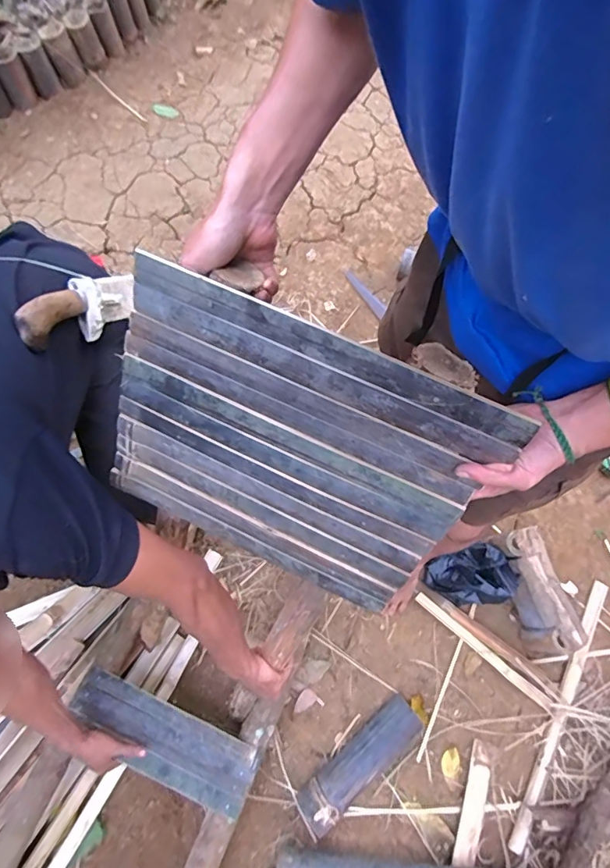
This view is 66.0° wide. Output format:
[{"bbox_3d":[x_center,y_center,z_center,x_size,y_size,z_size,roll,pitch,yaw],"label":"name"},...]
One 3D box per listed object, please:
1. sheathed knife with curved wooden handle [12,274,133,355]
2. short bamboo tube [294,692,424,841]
[{"bbox_3d":[-0.350,-0.197,0.742,0.035,0.085,0.288,12,27,5],"label":"sheathed knife with curved wooden handle"},{"bbox_3d":[0.125,0.724,1.038,0.312,0.086,0.094,-34,72,-14],"label":"short bamboo tube"}]

